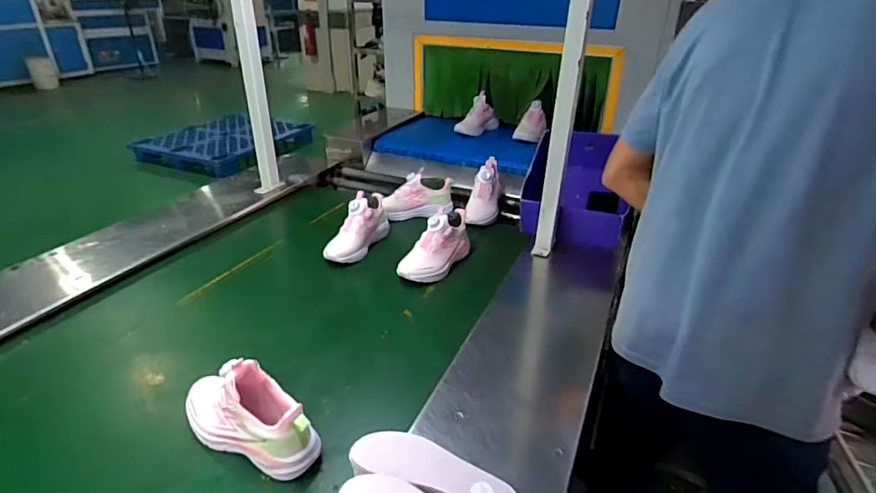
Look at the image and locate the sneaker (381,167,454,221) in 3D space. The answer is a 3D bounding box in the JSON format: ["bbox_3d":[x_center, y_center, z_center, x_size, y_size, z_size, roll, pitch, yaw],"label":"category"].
[{"bbox_3d":[-0.058,-0.144,1.440,0.205,0.120,0.074,-6,32,-10],"label":"sneaker"}]

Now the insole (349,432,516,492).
[{"bbox_3d":[-0.006,0.266,0.592,0.206,0.020,0.080,9,23,15],"label":"insole"}]

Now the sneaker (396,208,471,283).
[{"bbox_3d":[0.007,-0.005,1.186,0.086,0.119,0.240,24,38,34],"label":"sneaker"}]

